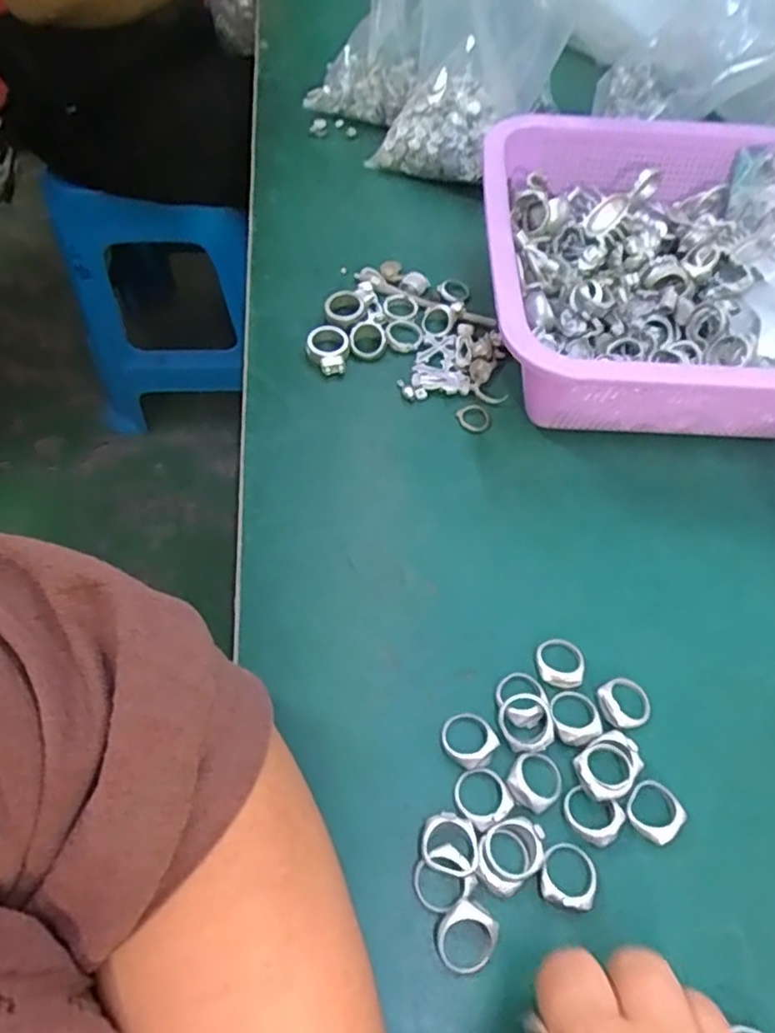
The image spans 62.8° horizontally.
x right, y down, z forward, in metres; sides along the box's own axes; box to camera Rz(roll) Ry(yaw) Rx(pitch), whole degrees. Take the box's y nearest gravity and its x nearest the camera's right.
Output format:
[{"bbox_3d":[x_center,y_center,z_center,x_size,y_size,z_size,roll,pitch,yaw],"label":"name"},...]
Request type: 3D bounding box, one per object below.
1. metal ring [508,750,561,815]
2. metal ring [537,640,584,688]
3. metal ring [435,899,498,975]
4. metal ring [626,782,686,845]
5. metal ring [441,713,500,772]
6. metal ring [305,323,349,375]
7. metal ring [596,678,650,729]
[{"bbox_3d":[0.064,0.113,0.272,0.021,0.008,0.024,39,66,19],"label":"metal ring"},{"bbox_3d":[0.082,0.069,0.300,0.022,0.007,0.024,1,60,-1],"label":"metal ring"},{"bbox_3d":[0.030,0.161,0.242,0.022,0.008,0.023,1,60,-1],"label":"metal ring"},{"bbox_3d":[0.113,0.125,0.269,0.023,0.010,0.022,1,60,-1],"label":"metal ring"},{"bbox_3d":[0.036,0.098,0.279,0.022,0.009,0.024,1,60,-1],"label":"metal ring"},{"bbox_3d":[-0.037,-0.103,0.391,0.026,0.012,0.033,0,60,-2],"label":"metal ring"},{"bbox_3d":[0.109,0.085,0.292,0.024,0.009,0.022,1,60,-1],"label":"metal ring"}]

